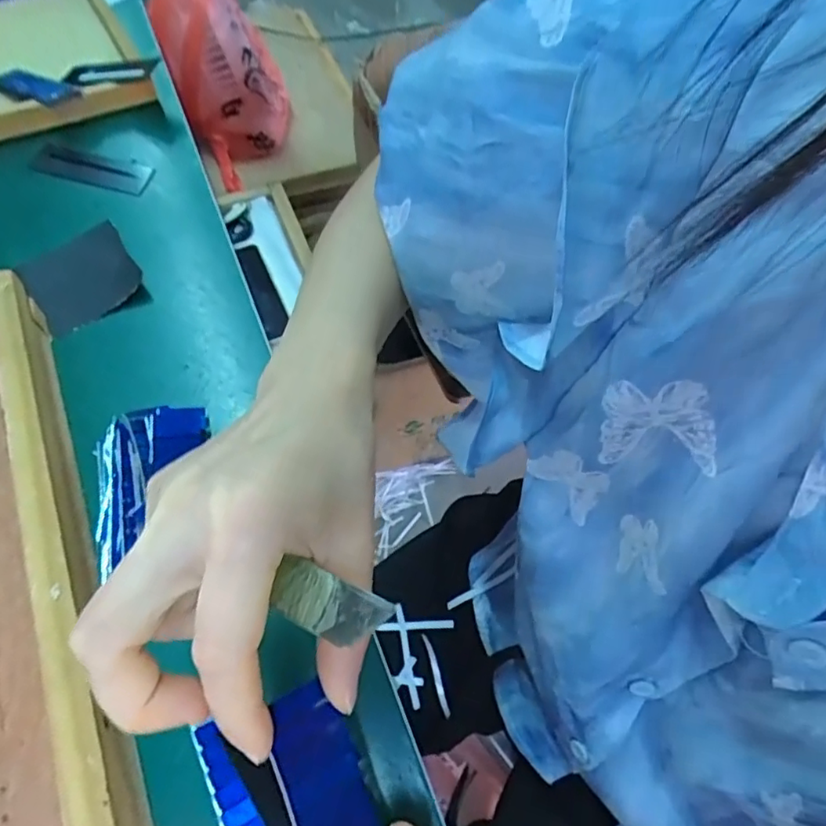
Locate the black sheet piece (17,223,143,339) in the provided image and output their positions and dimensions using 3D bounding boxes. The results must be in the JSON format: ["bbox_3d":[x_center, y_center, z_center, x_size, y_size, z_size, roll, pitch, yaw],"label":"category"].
[{"bbox_3d":[-0.219,-0.091,0.393,0.066,0.008,0.065,-32,67,-19],"label":"black sheet piece"}]

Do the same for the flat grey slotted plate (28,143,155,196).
[{"bbox_3d":[-0.241,-0.184,0.445,0.085,0.007,0.030,12,61,4],"label":"flat grey slotted plate"}]

